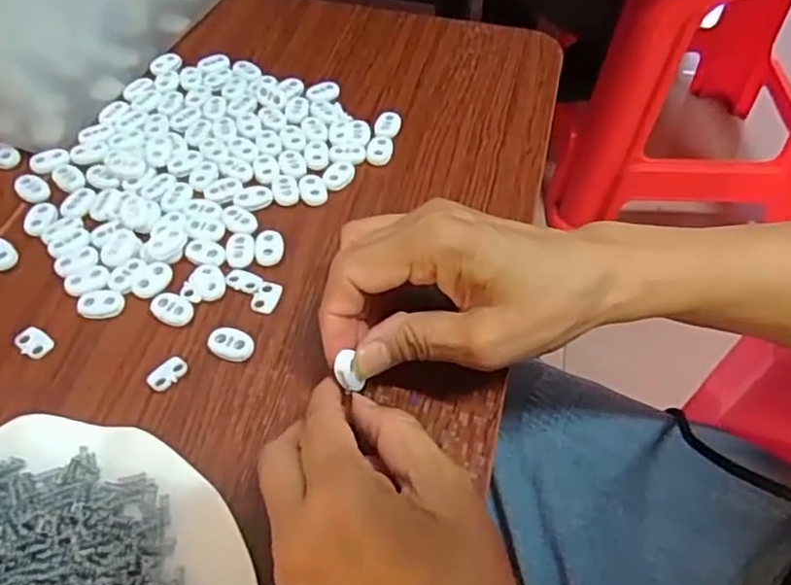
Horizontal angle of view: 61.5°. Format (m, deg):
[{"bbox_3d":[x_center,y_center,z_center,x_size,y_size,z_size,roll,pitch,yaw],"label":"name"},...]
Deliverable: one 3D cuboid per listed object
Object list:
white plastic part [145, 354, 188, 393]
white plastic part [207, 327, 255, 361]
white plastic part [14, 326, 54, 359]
[{"bbox_3d":[-0.109,0.038,0.318,0.013,0.004,0.020,30,59,19],"label":"white plastic part"},{"bbox_3d":[-0.081,0.026,0.326,0.022,0.007,0.015,23,57,15],"label":"white plastic part"},{"bbox_3d":[-0.178,0.024,0.328,0.019,0.004,0.013,24,58,15],"label":"white plastic part"}]

